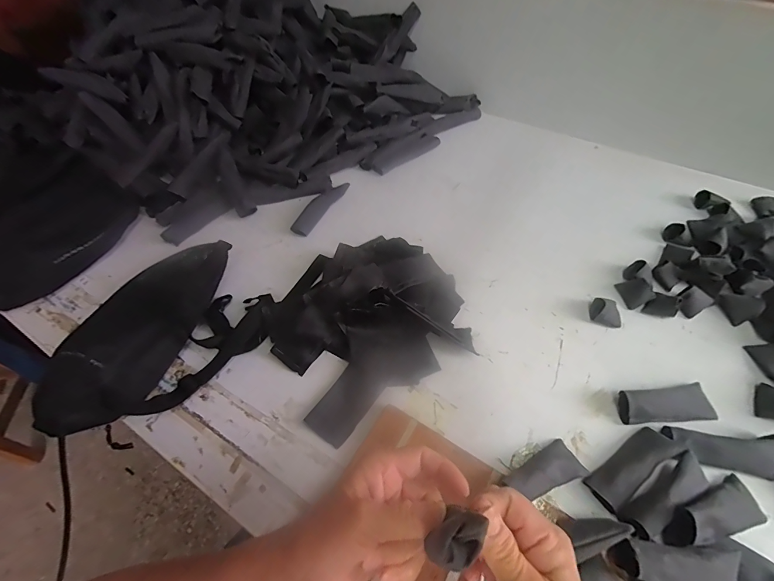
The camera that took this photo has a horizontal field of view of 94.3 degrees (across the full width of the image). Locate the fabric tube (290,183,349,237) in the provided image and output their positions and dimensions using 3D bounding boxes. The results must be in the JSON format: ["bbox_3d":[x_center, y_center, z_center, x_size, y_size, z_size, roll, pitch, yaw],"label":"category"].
[{"bbox_3d":[-0.117,-0.149,0.632,0.032,0.015,0.143,24,60,18],"label":"fabric tube"}]

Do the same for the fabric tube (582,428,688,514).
[{"bbox_3d":[0.259,0.182,0.376,0.103,0.026,0.035,-29,59,-17],"label":"fabric tube"}]

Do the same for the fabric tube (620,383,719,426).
[{"bbox_3d":[0.324,0.131,0.417,0.107,0.020,0.038,-4,55,0],"label":"fabric tube"}]

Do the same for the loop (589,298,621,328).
[{"bbox_3d":[0.304,0.028,0.496,0.037,0.025,0.038,8,56,8],"label":"loop"}]

